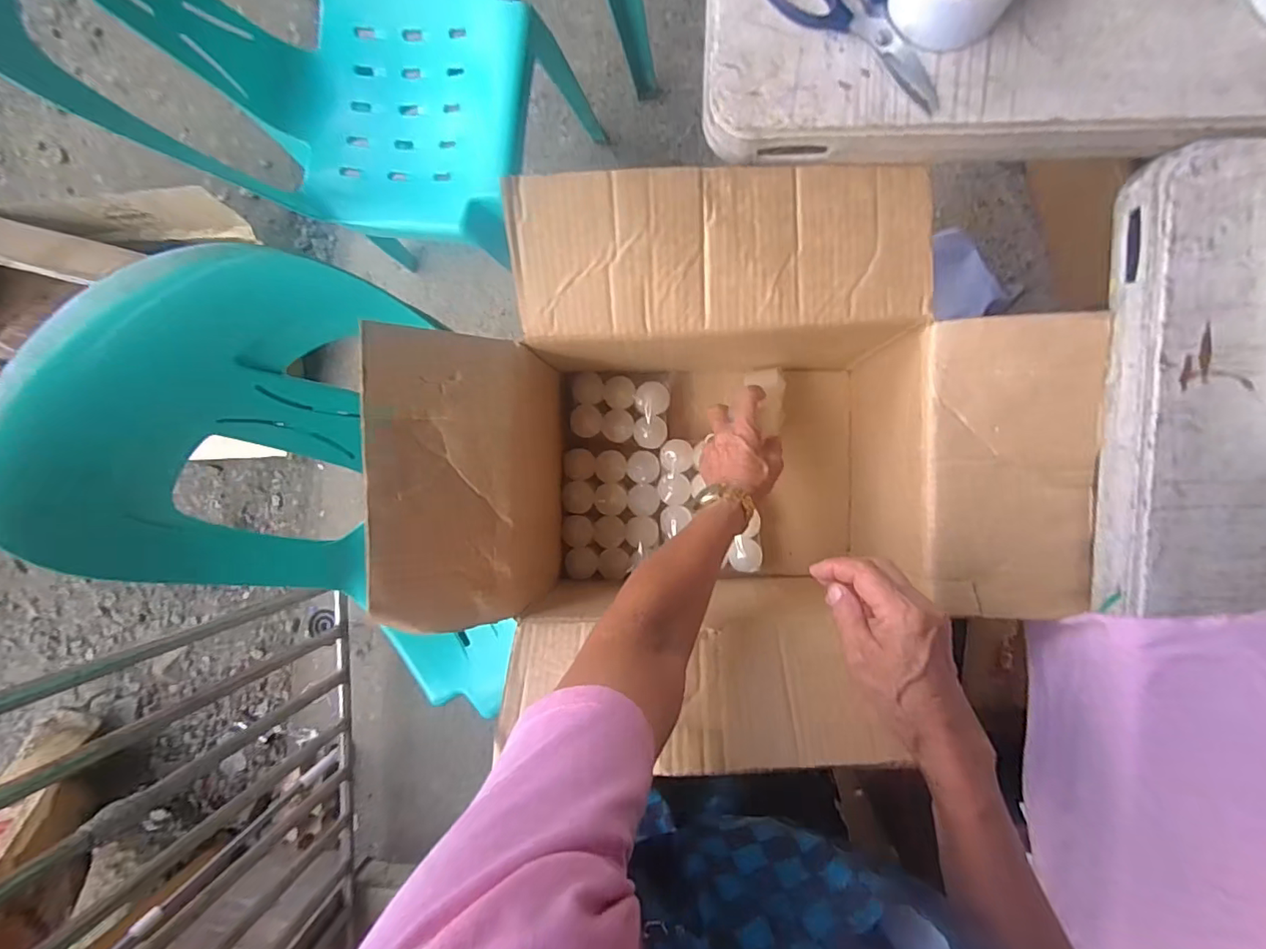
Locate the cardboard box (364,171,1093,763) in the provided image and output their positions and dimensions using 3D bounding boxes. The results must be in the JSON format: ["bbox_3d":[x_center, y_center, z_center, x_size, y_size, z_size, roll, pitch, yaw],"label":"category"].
[{"bbox_3d":[0.096,-0.024,0.524,0.551,0.305,0.439,-5,90,6],"label":"cardboard box"}]

